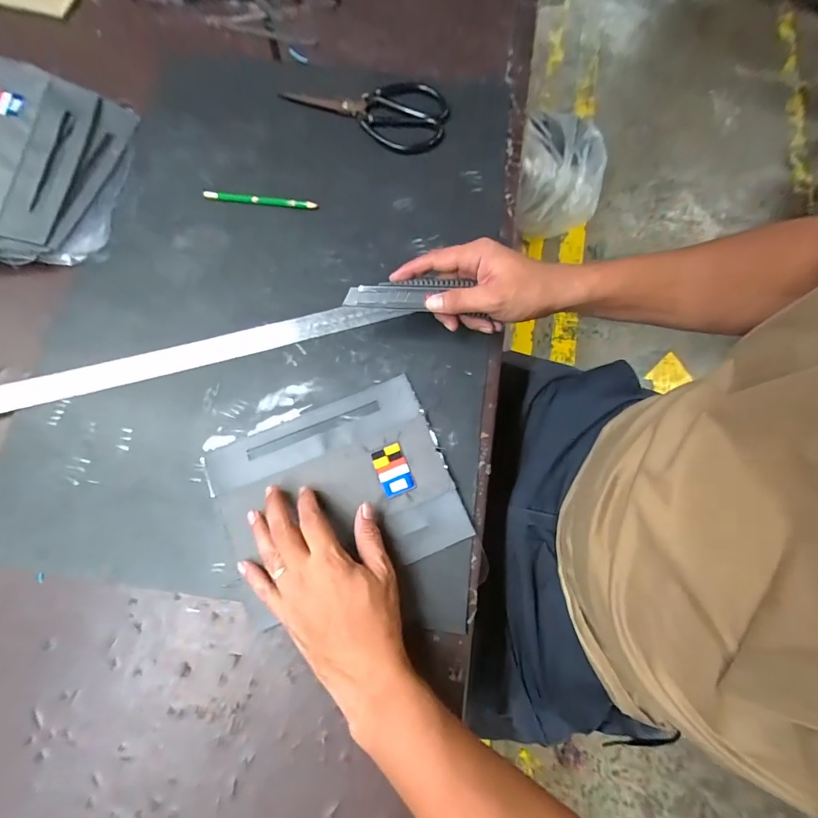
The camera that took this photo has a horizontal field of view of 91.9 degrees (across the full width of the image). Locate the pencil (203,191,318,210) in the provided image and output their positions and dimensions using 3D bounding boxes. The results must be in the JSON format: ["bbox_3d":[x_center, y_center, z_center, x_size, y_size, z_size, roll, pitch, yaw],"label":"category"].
[{"bbox_3d":[-0.181,-0.253,0.479,0.137,0.008,0.010,8,74,2],"label":"pencil"}]

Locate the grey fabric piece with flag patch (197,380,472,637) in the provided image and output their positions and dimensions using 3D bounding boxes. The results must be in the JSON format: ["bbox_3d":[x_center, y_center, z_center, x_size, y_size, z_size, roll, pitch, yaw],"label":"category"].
[{"bbox_3d":[-0.071,0.081,0.387,0.216,0.010,0.171,-21,75,-6],"label":"grey fabric piece with flag patch"}]

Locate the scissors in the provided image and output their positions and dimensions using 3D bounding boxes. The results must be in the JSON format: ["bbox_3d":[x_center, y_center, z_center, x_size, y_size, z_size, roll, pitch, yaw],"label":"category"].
[{"bbox_3d":[-0.058,-0.393,0.517,0.215,0.013,0.110,10,74,2],"label":"scissors"}]

